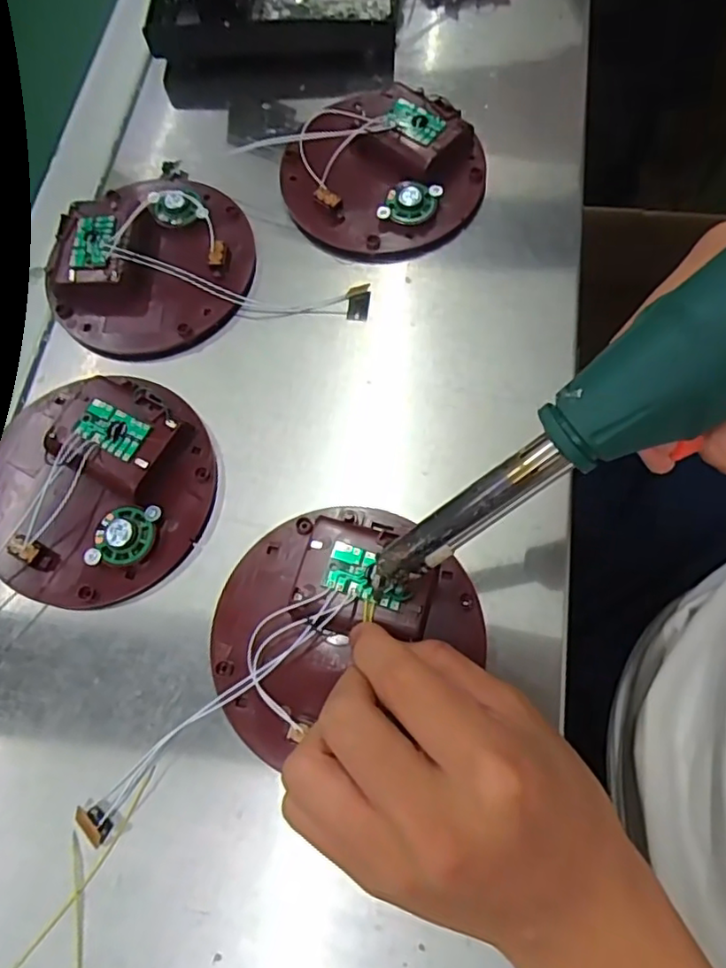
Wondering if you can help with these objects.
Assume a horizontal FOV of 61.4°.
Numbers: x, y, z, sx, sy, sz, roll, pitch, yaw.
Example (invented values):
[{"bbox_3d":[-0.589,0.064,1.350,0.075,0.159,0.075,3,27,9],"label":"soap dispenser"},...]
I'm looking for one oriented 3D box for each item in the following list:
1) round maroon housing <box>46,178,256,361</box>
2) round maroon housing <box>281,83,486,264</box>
[{"bbox_3d":[-0.119,-0.132,0.353,0.106,0.023,0.122,9,71,6],"label":"round maroon housing"},{"bbox_3d":[0.013,-0.184,0.357,0.115,0.031,0.101,-35,72,-10],"label":"round maroon housing"}]

